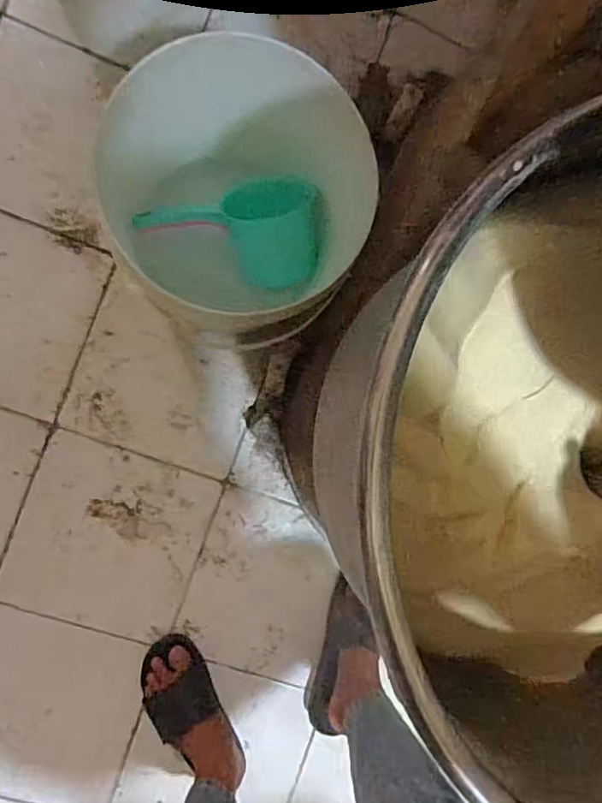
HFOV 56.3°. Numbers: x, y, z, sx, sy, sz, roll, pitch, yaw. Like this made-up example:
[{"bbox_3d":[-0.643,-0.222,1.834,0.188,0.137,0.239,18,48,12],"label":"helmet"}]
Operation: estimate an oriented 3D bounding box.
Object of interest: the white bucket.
[{"bbox_3d":[-0.079,-0.266,0.809,0.336,0.307,0.345,0,90,-10],"label":"white bucket"}]

